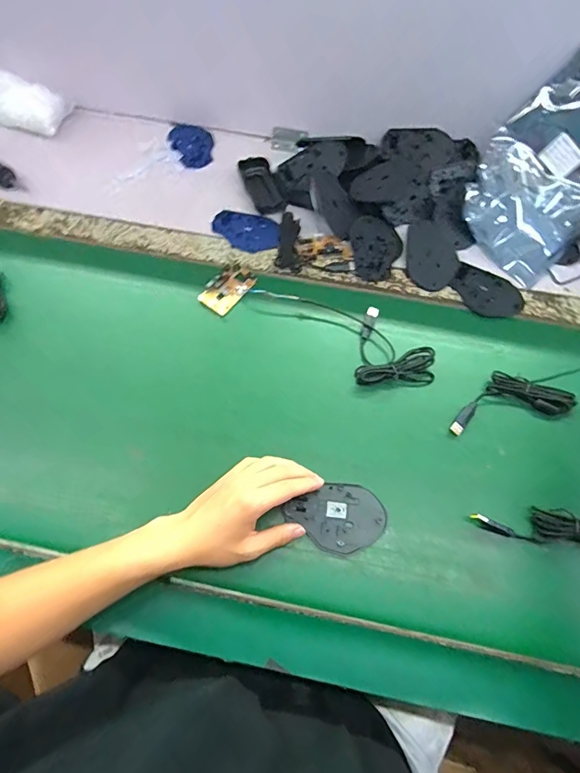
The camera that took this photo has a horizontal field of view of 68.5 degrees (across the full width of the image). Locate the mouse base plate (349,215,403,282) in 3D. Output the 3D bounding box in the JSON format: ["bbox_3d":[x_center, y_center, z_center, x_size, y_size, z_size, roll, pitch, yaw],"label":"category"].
[{"bbox_3d":[0.122,-0.200,0.614,0.074,0.014,0.107,13,64,4],"label":"mouse base plate"}]

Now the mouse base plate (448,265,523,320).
[{"bbox_3d":[0.276,-0.132,0.597,0.096,0.010,0.075,37,70,12],"label":"mouse base plate"}]

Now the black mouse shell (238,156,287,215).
[{"bbox_3d":[-0.044,-0.318,0.675,0.046,0.019,0.106,-16,68,-9],"label":"black mouse shell"}]

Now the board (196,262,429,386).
[{"bbox_3d":[0.038,-0.088,0.553,0.311,0.022,0.098,28,66,11],"label":"board"}]

